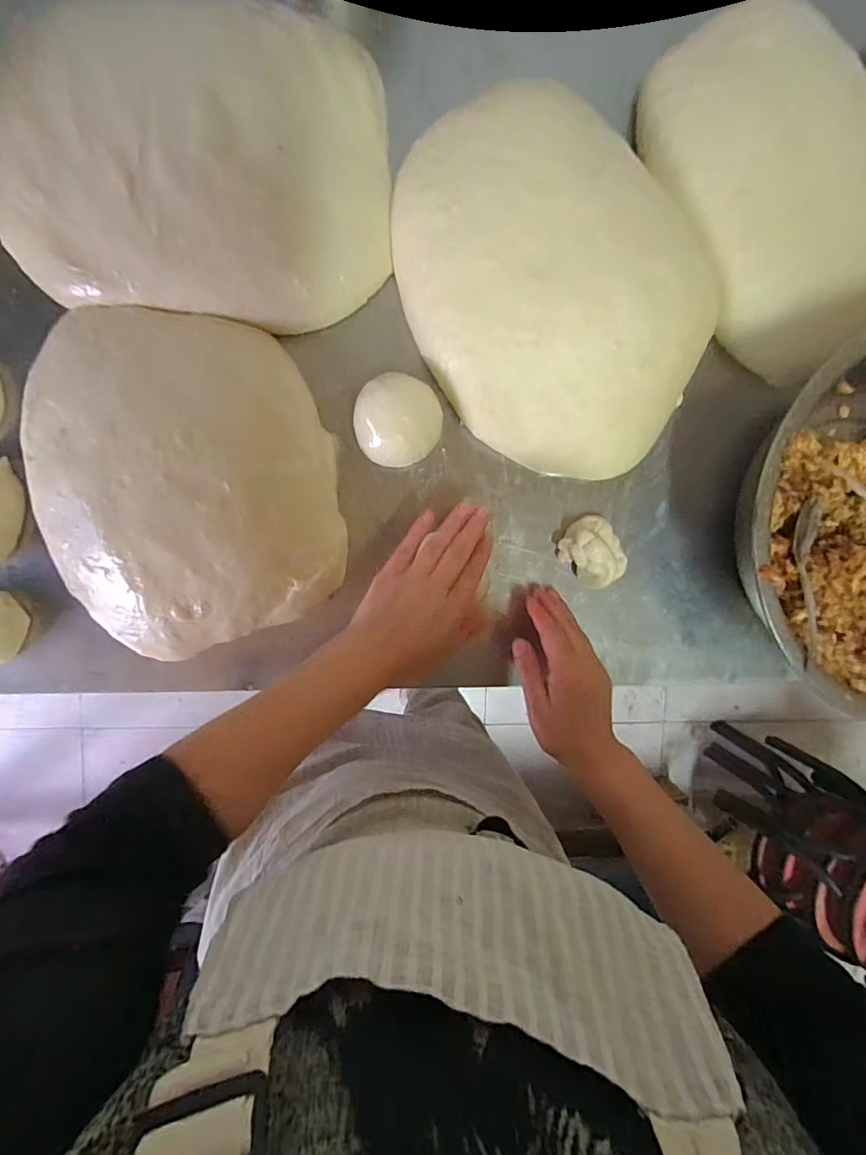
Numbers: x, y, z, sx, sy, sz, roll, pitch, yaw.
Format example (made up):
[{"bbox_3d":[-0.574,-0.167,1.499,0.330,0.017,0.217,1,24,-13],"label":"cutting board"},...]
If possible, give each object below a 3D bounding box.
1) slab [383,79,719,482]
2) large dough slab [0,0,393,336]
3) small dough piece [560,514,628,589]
[{"bbox_3d":[0.115,-0.237,0.426,0.246,0.052,0.300,-35,97,-1],"label":"slab"},{"bbox_3d":[-0.192,-0.327,0.392,0.315,0.058,0.231,1,95,-6],"label":"large dough slab"},{"bbox_3d":[0.155,-0.024,0.470,0.053,0.027,0.062,-43,98,0],"label":"small dough piece"}]

